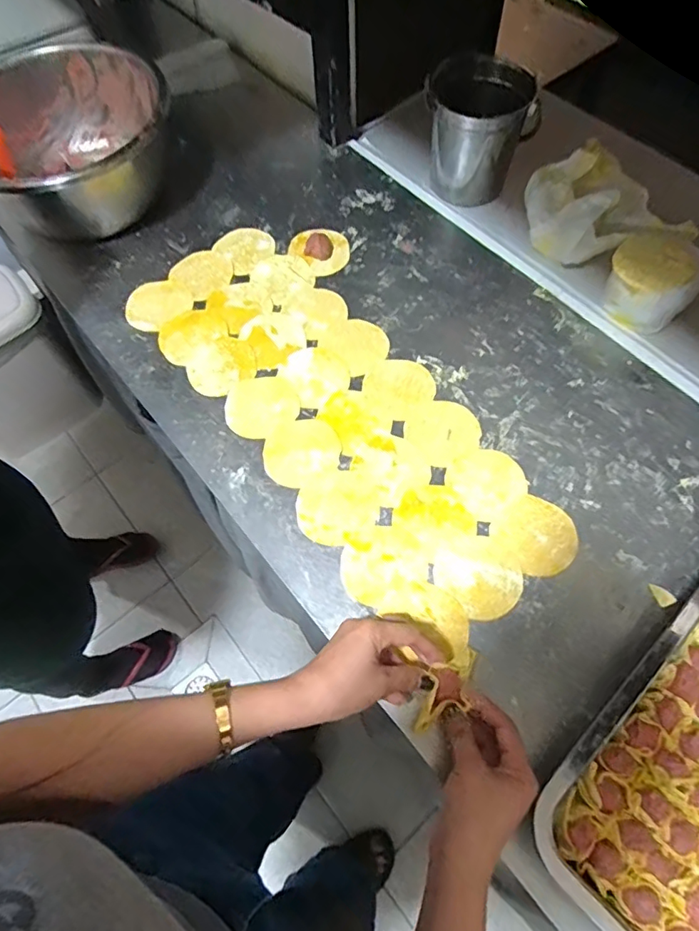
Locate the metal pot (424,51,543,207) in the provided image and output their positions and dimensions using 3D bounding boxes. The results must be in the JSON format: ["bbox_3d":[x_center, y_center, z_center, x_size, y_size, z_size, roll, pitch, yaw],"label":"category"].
[{"bbox_3d":[0.176,-0.479,0.728,0.147,0.125,0.151,-4,65,-1],"label":"metal pot"}]

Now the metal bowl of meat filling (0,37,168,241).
[{"bbox_3d":[-0.368,-0.425,0.716,0.257,0.124,0.265,0,65,1],"label":"metal bowl of meat filling"}]

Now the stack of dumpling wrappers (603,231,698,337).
[{"bbox_3d":[0.360,-0.217,0.633,0.103,0.070,0.094,27,69,13],"label":"stack of dumpling wrappers"}]

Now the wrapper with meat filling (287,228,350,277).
[{"bbox_3d":[-0.039,-0.289,0.711,0.078,0.012,0.071,-11,66,-4],"label":"wrapper with meat filling"}]

